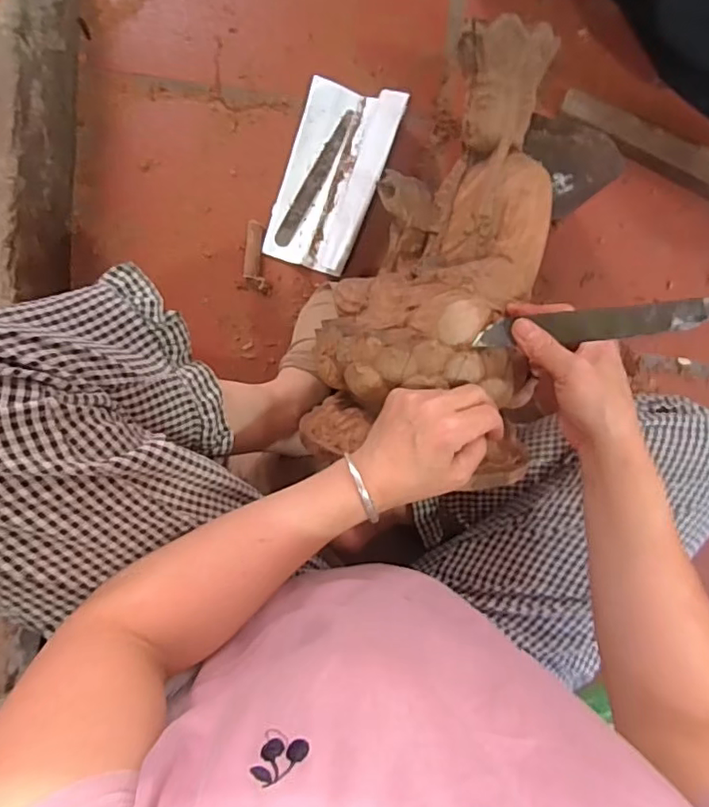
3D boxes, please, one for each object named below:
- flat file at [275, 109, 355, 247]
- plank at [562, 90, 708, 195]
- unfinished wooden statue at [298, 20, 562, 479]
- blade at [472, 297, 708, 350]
[{"bbox_3d":[-0.046,-0.263,0.668,0.019,0.004,0.171,29,93,-2],"label":"flat file"},{"bbox_3d":[0.382,-0.268,0.642,0.318,0.019,0.044,24,93,-2],"label":"plank"},{"bbox_3d":[0.099,-0.119,0.511,0.192,0.125,0.374,20,87,-2],"label":"unfinished wooden statue"},{"bbox_3d":[0.187,-0.060,0.435,0.182,0.007,0.024,-4,107,16],"label":"blade"}]

